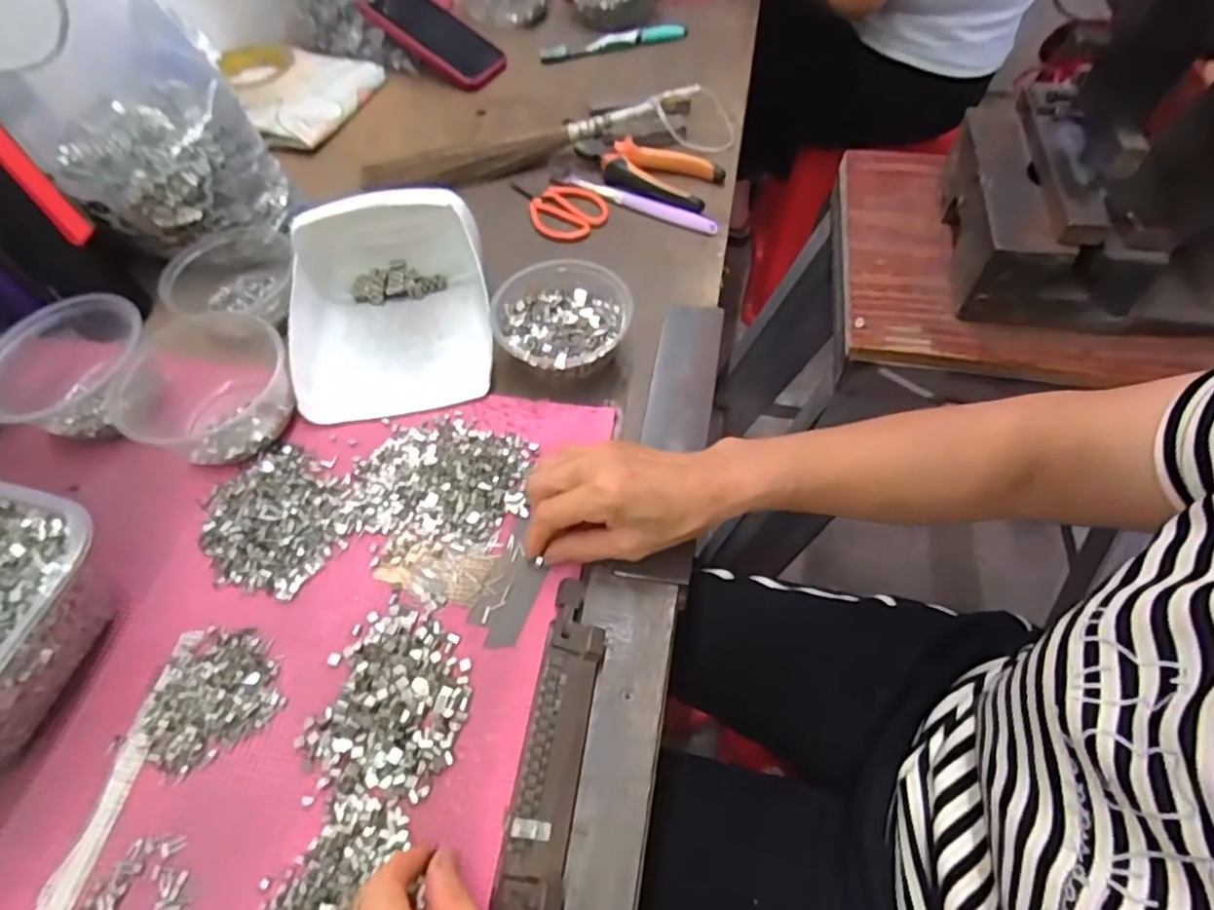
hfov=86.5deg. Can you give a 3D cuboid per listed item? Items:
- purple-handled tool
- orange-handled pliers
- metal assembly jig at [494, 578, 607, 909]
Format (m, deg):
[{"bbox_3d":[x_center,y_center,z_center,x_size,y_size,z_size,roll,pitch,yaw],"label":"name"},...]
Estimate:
[{"bbox_3d":[0.025,-0.250,0.631,0.177,0.015,0.016,22,61,16],"label":"purple-handled tool"},{"bbox_3d":[0.037,-0.285,0.642,0.152,0.018,0.076,25,62,18],"label":"orange-handled pliers"},{"bbox_3d":[-0.039,0.214,0.323,0.032,0.017,0.311,9,59,4],"label":"metal assembly jig"}]

